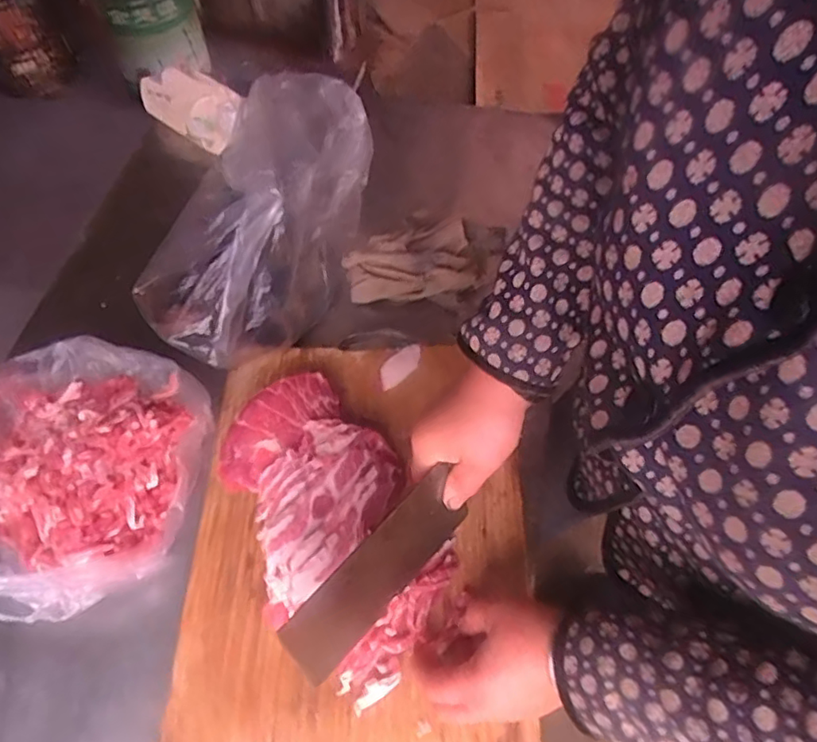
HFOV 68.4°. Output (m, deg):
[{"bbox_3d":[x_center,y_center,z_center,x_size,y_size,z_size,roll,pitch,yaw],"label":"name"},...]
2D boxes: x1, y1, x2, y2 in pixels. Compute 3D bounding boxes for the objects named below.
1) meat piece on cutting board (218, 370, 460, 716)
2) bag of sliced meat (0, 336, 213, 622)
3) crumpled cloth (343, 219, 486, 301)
[{"bbox_3d":[-0.069,0.131,0.537,0.153,0.040,0.276,-30,64,-16],"label":"meat piece on cutting board"},{"bbox_3d":[-0.319,0.084,0.563,0.245,0.072,0.270,3,60,2],"label":"bag of sliced meat"},{"bbox_3d":[0.005,-0.130,0.713,0.158,0.037,0.100,-16,61,-9],"label":"crumpled cloth"}]

